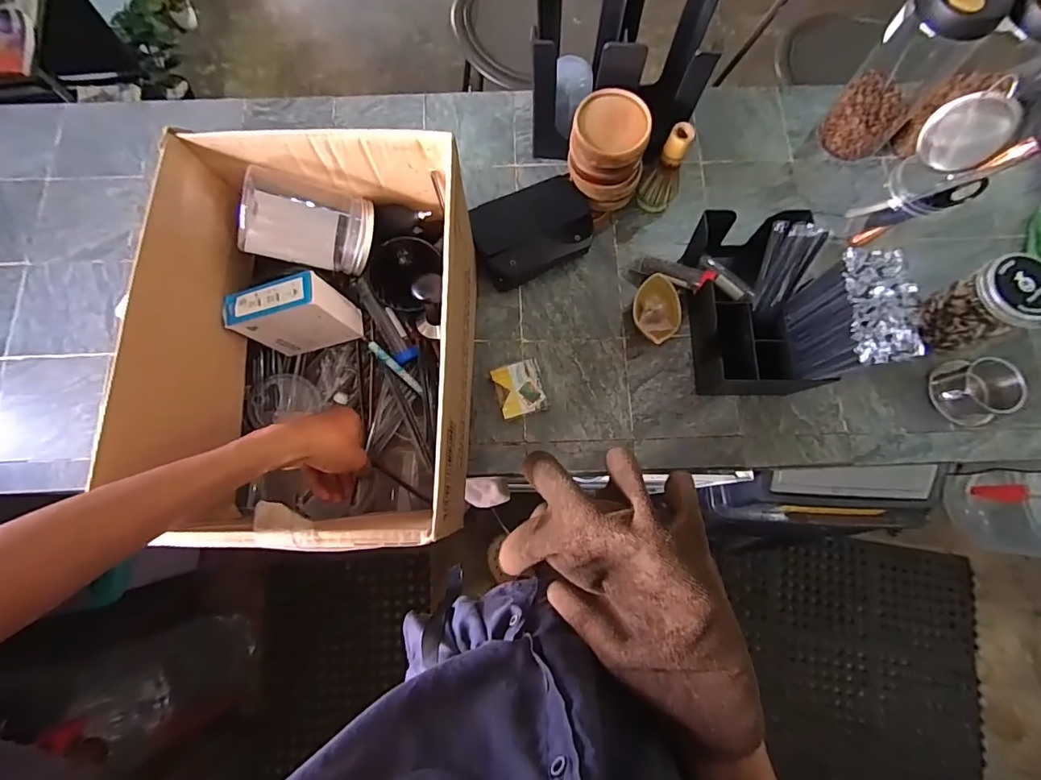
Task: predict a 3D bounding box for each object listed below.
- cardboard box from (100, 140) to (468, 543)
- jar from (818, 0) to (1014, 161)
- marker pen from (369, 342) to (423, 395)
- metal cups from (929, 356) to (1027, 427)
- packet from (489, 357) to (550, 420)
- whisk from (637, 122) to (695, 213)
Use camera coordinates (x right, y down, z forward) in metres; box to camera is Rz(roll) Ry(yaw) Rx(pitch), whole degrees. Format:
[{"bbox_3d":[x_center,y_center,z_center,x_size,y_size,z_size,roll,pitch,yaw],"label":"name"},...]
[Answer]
[{"bbox_3d":[-0.210,-0.043,0.539,0.298,0.221,0.401,0,75,2],"label":"cardboard box"},{"bbox_3d":[0.535,-0.444,0.666,0.099,0.215,0.105,0,76,0],"label":"jar"},{"bbox_3d":[-0.159,-0.028,0.609,0.088,0.006,0.011,45,80,-13],"label":"marker pen"},{"bbox_3d":[0.613,-0.002,0.639,0.079,0.060,0.077,19,77,5],"label":"metal cups"},{"bbox_3d":[0.000,0.001,0.653,0.063,0.030,0.071,-17,77,-4],"label":"packet"},{"bbox_3d":[0.206,-0.309,0.679,0.053,0.138,0.050,26,77,6],"label":"whisk"}]

